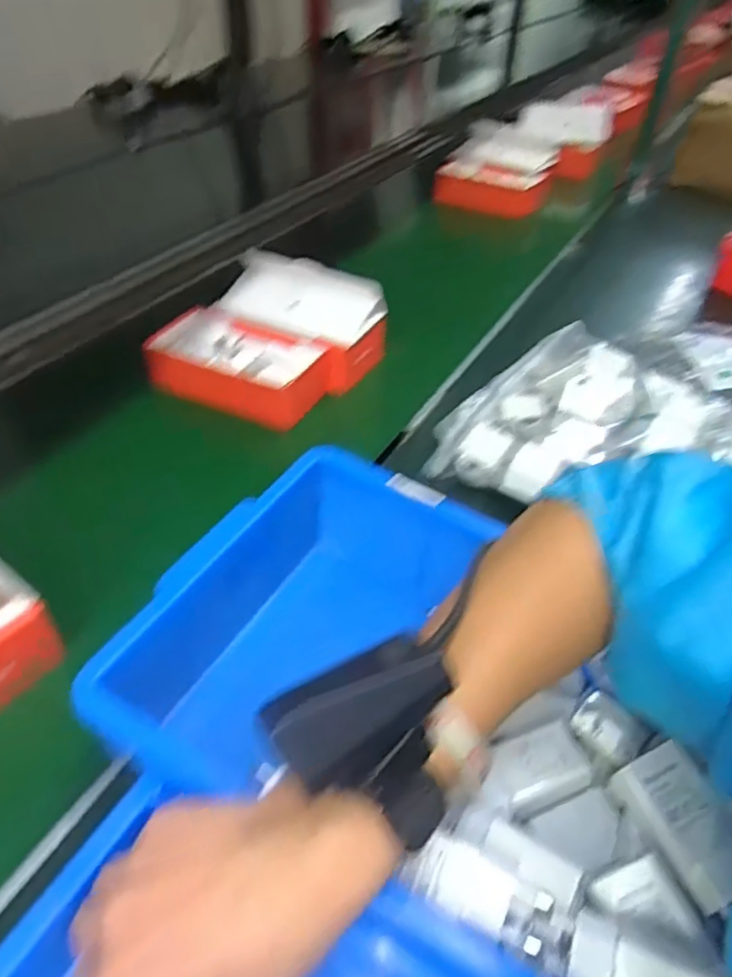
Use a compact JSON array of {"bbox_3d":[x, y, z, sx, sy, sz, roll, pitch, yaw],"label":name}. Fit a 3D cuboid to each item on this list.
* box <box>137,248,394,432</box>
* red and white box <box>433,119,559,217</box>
[{"bbox_3d":[-0.108,-0.166,0.700,0.196,0.092,0.195,22,45,17],"label":"box"},{"bbox_3d":[0.236,-0.580,1.180,0.202,0.101,0.164,11,43,6],"label":"red and white box"}]

